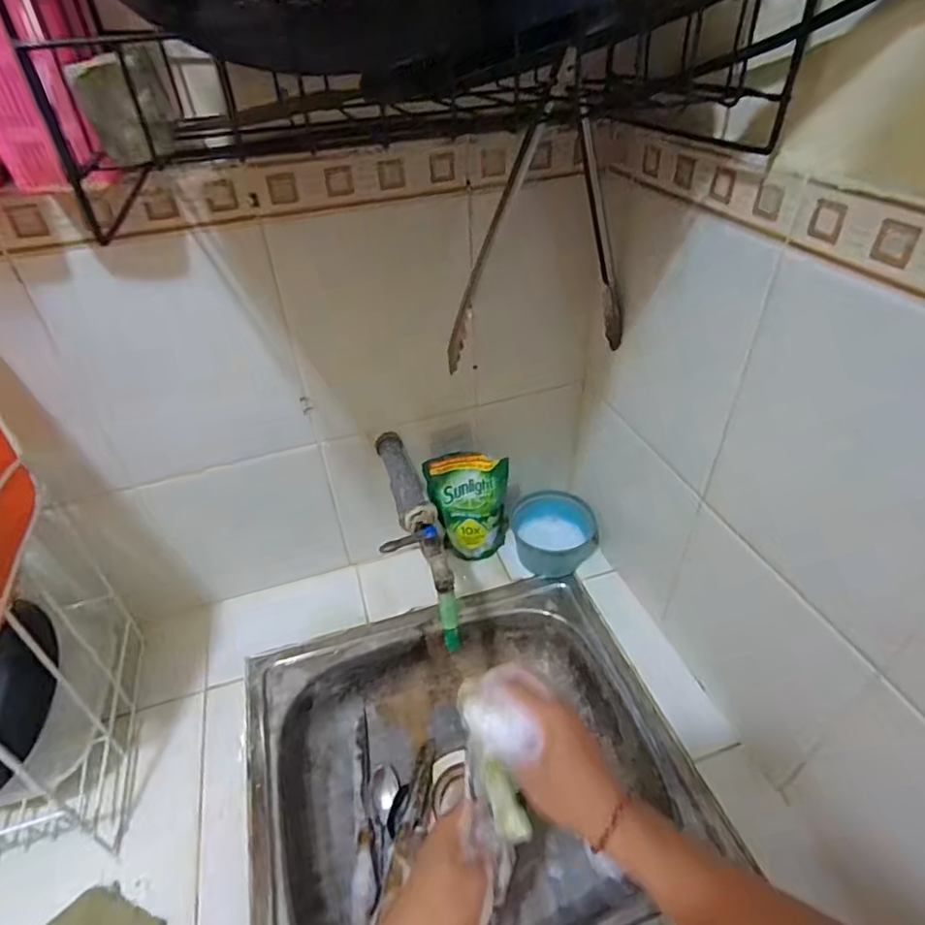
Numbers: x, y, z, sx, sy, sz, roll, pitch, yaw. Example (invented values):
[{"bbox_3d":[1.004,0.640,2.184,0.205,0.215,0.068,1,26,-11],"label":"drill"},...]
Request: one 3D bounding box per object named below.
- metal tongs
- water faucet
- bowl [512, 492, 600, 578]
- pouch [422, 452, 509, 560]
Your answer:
[{"bbox_3d":[0.074,-0.215,0.519,0.193,0.257,0.025,-17,41,-16],"label":"metal tongs"},{"bbox_3d":[-0.058,0.065,0.588,0.054,0.092,0.245,-15,54,-13],"label":"water faucet"},{"bbox_3d":[0.130,0.099,0.784,0.111,0.066,0.099,-10,40,-8],"label":"bowl"},{"bbox_3d":[0.008,0.058,0.735,0.101,0.164,0.032,-3,39,0],"label":"pouch"}]

